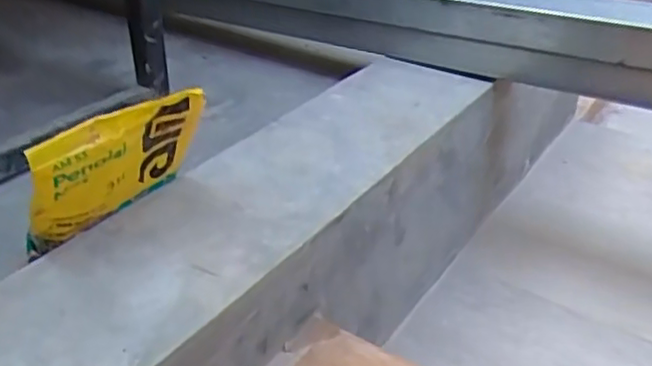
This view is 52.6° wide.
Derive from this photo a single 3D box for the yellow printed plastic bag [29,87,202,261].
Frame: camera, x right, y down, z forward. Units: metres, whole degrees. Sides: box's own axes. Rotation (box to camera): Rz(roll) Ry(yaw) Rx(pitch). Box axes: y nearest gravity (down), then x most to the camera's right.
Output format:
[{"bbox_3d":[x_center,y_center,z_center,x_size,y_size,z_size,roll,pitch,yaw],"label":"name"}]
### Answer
[{"bbox_3d":[-0.174,-0.015,0.558,0.020,0.128,0.158,41,48,14],"label":"yellow printed plastic bag"}]

